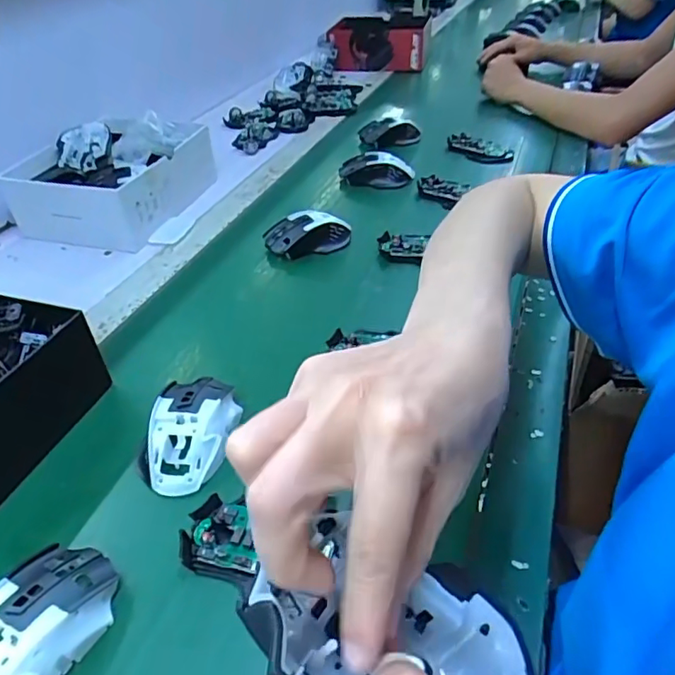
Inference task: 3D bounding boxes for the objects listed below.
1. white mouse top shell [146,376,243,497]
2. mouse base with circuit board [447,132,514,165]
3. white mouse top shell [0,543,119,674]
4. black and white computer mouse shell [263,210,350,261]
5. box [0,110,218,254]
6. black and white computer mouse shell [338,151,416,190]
[{"bbox_3d":[-0.120,0.072,0.455,0.065,0.031,0.111,0,38,3],"label":"white mouse top shell"},{"bbox_3d":[0.236,-0.315,0.916,0.116,0.027,0.056,23,45,29],"label":"mouse base with circuit board"},{"bbox_3d":[-0.189,0.180,0.333,0.063,0.037,0.114,18,42,24],"label":"white mouse top shell"},{"bbox_3d":[-0.036,-0.132,0.702,0.114,0.043,0.064,-11,39,-11],"label":"black and white computer mouse shell"},{"bbox_3d":[-0.322,-0.240,0.811,0.219,0.094,0.257,9,40,14],"label":"box"},{"bbox_3d":[0.055,-0.253,0.846,0.112,0.046,0.056,16,42,22],"label":"black and white computer mouse shell"}]

